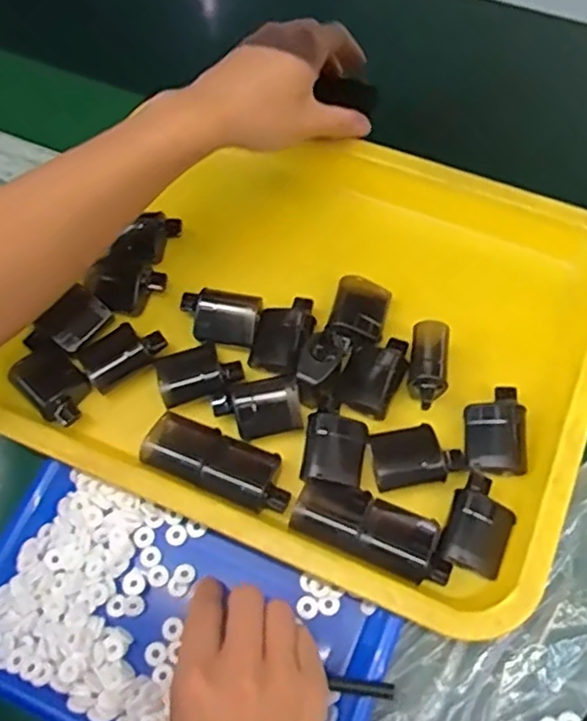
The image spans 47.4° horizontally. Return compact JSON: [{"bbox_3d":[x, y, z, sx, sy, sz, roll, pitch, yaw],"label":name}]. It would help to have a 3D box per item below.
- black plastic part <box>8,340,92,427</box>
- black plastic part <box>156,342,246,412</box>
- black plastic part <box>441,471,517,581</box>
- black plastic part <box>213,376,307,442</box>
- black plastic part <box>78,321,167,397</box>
[{"bbox_3d":[-0.160,0.015,0.445,0.060,0.017,0.037,41,74,17],"label":"black plastic part"},{"bbox_3d":[-0.062,0.007,0.443,0.054,0.019,0.036,-19,67,-6],"label":"black plastic part"},{"bbox_3d":[0.112,0.096,0.393,0.036,0.016,0.055,17,69,9],"label":"black plastic part"},{"bbox_3d":[-0.023,0.032,0.430,0.055,0.014,0.035,-12,67,-3],"label":"black plastic part"},{"bbox_3d":[-0.115,-0.007,0.446,0.054,0.014,0.036,-32,69,-11],"label":"black plastic part"}]

